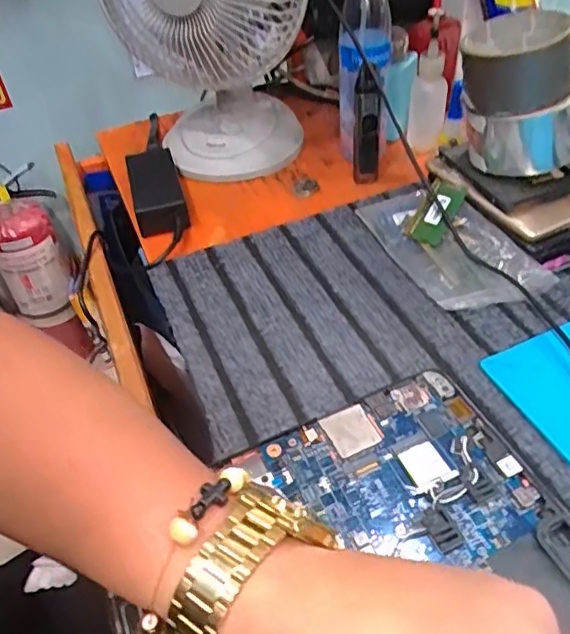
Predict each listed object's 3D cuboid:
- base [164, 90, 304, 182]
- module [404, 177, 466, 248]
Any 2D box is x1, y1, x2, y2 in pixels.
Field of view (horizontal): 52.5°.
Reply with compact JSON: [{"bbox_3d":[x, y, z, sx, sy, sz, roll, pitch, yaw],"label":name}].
[{"bbox_3d":[-0.057,-0.199,0.618,0.145,0.037,0.128,-9,45,-4],"label":"base"},{"bbox_3d":[0.125,-0.088,0.479,0.029,0.006,0.071,22,63,25],"label":"module"}]

